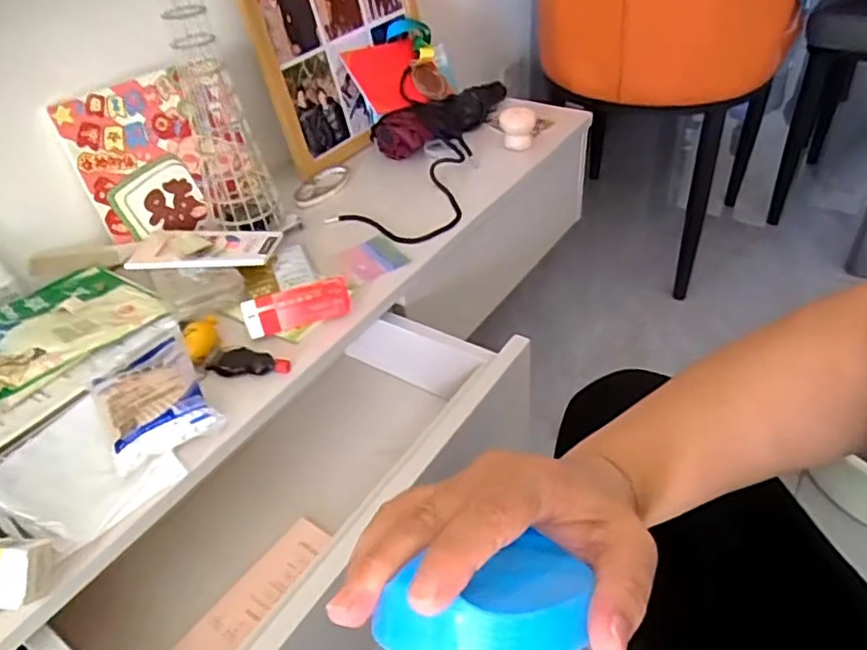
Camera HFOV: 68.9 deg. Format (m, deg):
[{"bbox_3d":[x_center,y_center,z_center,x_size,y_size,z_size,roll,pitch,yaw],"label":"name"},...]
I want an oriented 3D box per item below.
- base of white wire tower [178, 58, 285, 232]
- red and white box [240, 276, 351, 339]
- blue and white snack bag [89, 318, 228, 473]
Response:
[{"bbox_3d":[-0.258,-0.215,0.777,0.093,0.205,0.087,-16,41,-11],"label":"base of white wire tower"},{"bbox_3d":[-0.147,-0.021,0.686,0.112,0.035,0.037,-18,42,-13],"label":"red and white box"},{"bbox_3d":[-0.270,0.064,0.604,0.090,0.031,0.165,-26,44,-21],"label":"blue and white snack bag"}]

